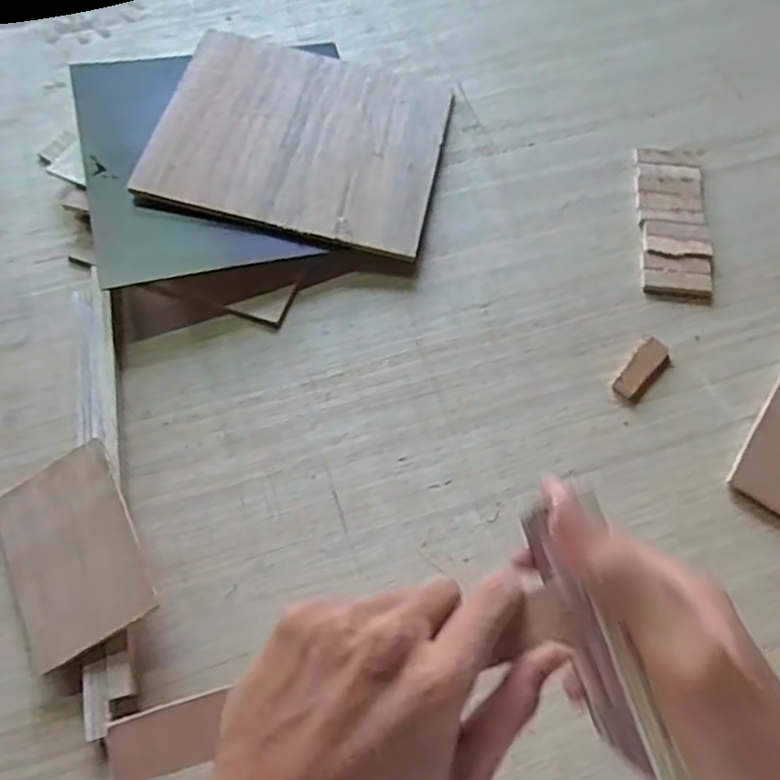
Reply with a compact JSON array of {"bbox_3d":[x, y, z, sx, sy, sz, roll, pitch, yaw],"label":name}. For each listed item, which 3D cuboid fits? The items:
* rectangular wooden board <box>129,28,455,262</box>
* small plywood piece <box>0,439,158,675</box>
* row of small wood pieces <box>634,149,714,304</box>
[{"bbox_3d":[-0.092,-0.270,0.737,0.290,0.009,0.253,14,63,-2],"label":"rectangular wooden board"},{"bbox_3d":[-0.260,0.132,0.560,0.104,0.010,0.156,-29,67,-3],"label":"small plywood piece"},{"bbox_3d":[0.297,-0.175,0.722,0.068,0.016,0.185,4,67,2],"label":"row of small wood pieces"}]

